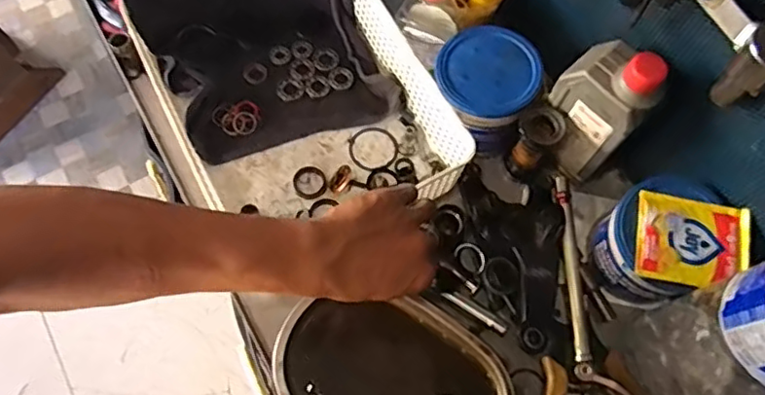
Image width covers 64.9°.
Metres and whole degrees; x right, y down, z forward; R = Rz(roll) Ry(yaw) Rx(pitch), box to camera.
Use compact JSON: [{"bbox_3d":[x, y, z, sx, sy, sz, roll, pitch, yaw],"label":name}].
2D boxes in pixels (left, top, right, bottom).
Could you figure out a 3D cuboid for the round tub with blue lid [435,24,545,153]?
[{"bbox_3d":[0.103,-0.114,0.616,0.102,0.075,0.104,36,72,12],"label":"round tub with blue lid"}]

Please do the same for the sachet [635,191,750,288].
[{"bbox_3d":[0.271,0.038,0.526,0.094,0.009,0.080,11,68,3],"label":"sachet"}]

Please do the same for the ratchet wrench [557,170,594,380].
[{"bbox_3d":[0.185,0.075,0.584,0.015,0.023,0.193,-1,68,-2],"label":"ratchet wrench"}]

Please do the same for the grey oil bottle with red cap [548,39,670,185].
[{"bbox_3d":[0.199,-0.083,0.569,0.061,0.168,0.082,-40,75,-16],"label":"grey oil bottle with red cap"}]

